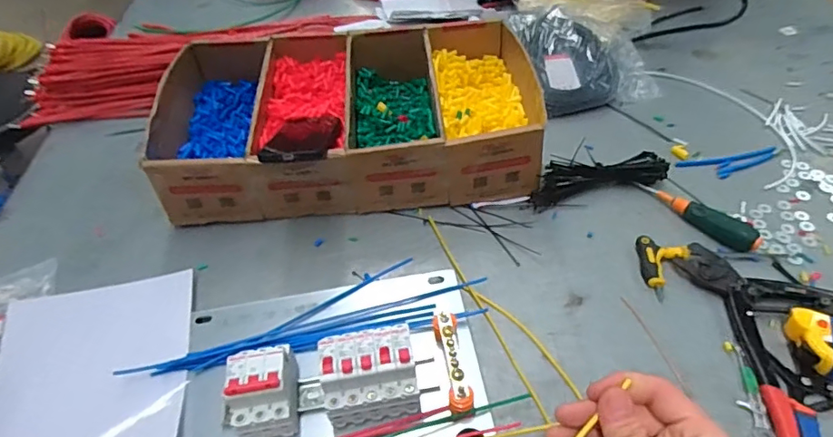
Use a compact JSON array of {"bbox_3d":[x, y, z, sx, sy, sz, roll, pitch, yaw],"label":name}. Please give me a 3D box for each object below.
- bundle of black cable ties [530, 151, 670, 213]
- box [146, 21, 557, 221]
[{"bbox_3d":[0.248,-0.056,0.728,0.187,0.042,0.056,-8,46,-6],"label":"bundle of black cable ties"},{"bbox_3d":[-0.096,-0.160,0.783,0.517,0.106,0.343,-5,46,-3],"label":"box"}]

